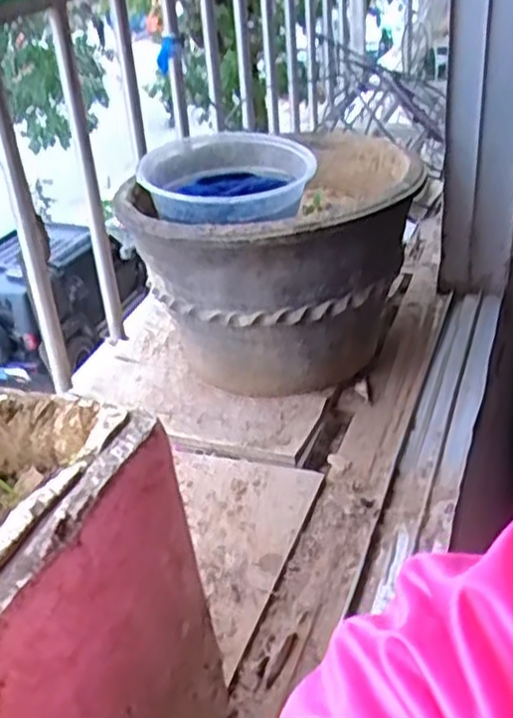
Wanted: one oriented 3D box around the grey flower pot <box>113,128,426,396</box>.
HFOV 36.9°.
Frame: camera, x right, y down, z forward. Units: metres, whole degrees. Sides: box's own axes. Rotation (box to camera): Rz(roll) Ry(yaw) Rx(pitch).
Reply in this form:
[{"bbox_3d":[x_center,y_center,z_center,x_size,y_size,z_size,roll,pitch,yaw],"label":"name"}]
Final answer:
[{"bbox_3d":[0.019,-0.077,0.764,0.263,0.245,0.219,-11,33,-7],"label":"grey flower pot"}]

